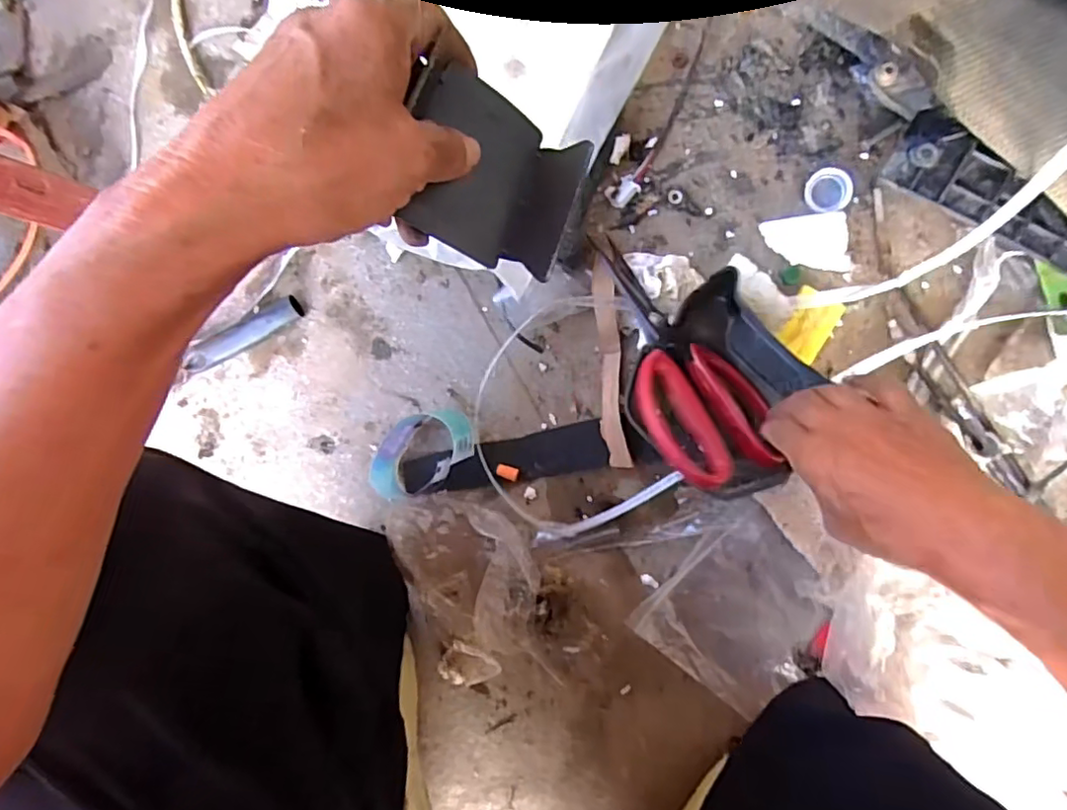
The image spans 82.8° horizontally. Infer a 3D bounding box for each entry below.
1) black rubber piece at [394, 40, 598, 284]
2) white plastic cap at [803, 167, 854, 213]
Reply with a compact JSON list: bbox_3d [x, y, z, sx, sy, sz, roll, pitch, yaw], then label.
[{"bbox_3d":[-0.017,-0.099,0.263,0.073,0.027,0.069,15,95,-37],"label":"black rubber piece"},{"bbox_3d":[0.222,-0.161,0.455,0.032,0.011,0.033,0,93,8],"label":"white plastic cap"}]

